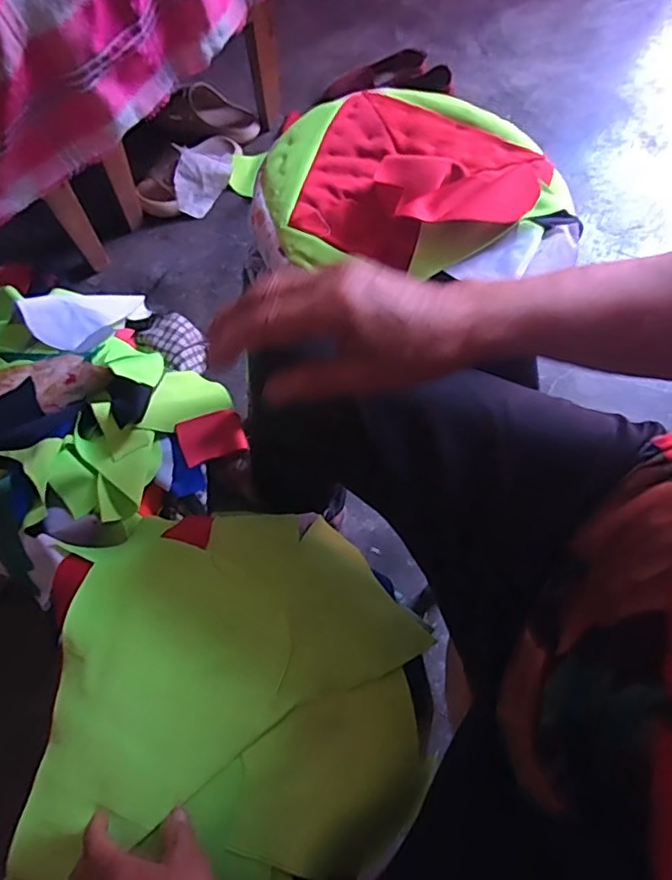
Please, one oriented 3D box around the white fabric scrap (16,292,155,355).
[{"bbox_3d":[-0.351,-0.177,0.841,0.076,0.051,0.192,44,39,15],"label":"white fabric scrap"}]

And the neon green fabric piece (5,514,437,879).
[{"bbox_3d":[-0.084,0.207,0.491,0.306,0.055,0.294,3,66,-1],"label":"neon green fabric piece"}]

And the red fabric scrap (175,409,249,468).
[{"bbox_3d":[-0.172,-0.005,0.811,0.091,0.008,0.062,-20,106,-21],"label":"red fabric scrap"}]

